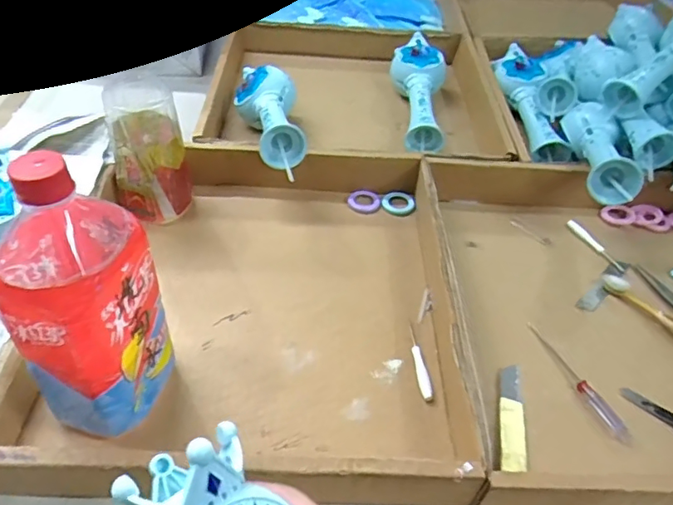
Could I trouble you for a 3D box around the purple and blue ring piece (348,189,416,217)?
[{"bbox_3d":[0.053,-0.060,0.637,0.077,0.006,0.040,7,46,2],"label":"purple and blue ring piece"}]

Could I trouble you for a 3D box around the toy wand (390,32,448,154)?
[{"bbox_3d":[0.114,-0.228,0.758,0.074,0.054,0.228,6,45,1],"label":"toy wand"}]

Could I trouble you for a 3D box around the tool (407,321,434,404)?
[{"bbox_3d":[0.072,0.093,0.482,0.010,0.008,0.083,-2,46,-7],"label":"tool"}]

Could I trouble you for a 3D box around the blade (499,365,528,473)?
[{"bbox_3d":[0.146,0.133,0.448,0.021,0.004,0.095,10,46,5],"label":"blade"}]

